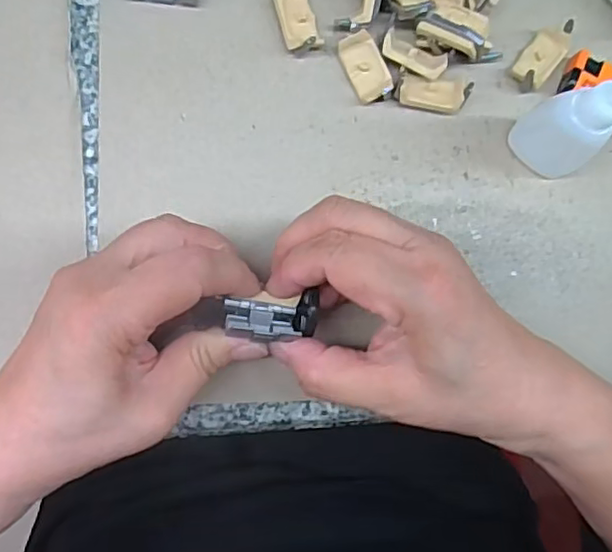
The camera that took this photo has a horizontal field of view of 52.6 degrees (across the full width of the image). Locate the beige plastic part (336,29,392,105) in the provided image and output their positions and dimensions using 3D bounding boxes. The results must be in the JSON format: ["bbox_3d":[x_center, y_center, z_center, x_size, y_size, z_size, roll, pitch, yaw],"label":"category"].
[{"bbox_3d":[0.028,-0.099,0.295,0.019,0.008,0.032,-27,92,14],"label":"beige plastic part"}]

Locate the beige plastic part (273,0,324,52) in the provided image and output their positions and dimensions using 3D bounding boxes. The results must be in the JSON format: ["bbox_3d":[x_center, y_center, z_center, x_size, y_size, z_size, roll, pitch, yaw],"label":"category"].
[{"bbox_3d":[-0.004,-0.123,0.292,0.019,0.015,0.036,-16,87,-7],"label":"beige plastic part"}]

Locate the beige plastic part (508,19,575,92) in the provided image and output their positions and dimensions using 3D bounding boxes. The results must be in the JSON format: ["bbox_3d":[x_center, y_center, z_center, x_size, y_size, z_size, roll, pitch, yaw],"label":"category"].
[{"bbox_3d":[0.117,-0.108,0.305,0.017,0.016,0.034,38,82,-2],"label":"beige plastic part"}]

